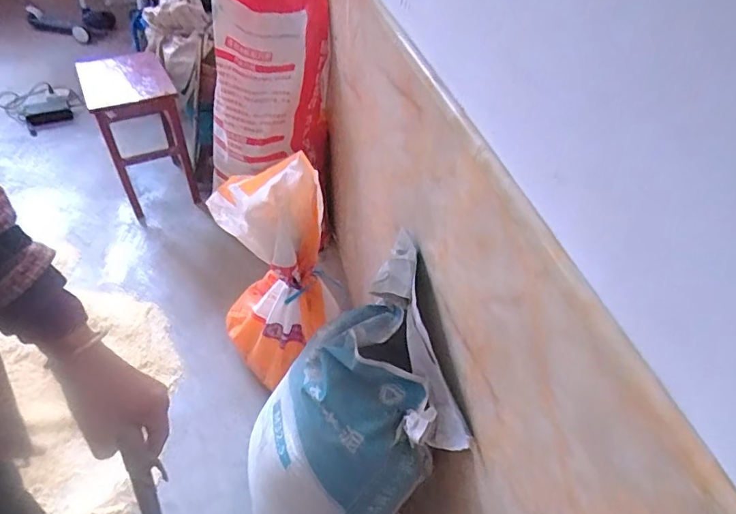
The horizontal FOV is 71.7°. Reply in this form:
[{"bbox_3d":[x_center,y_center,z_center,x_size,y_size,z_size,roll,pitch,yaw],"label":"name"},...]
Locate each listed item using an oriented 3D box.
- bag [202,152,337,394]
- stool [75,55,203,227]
[{"bbox_3d":[-0.233,0.019,1.221,0.243,0.756,0.330,-13,47,-15],"label":"bag"},{"bbox_3d":[-0.770,-0.394,1.764,0.266,0.499,0.385,-21,49,-22],"label":"stool"}]

